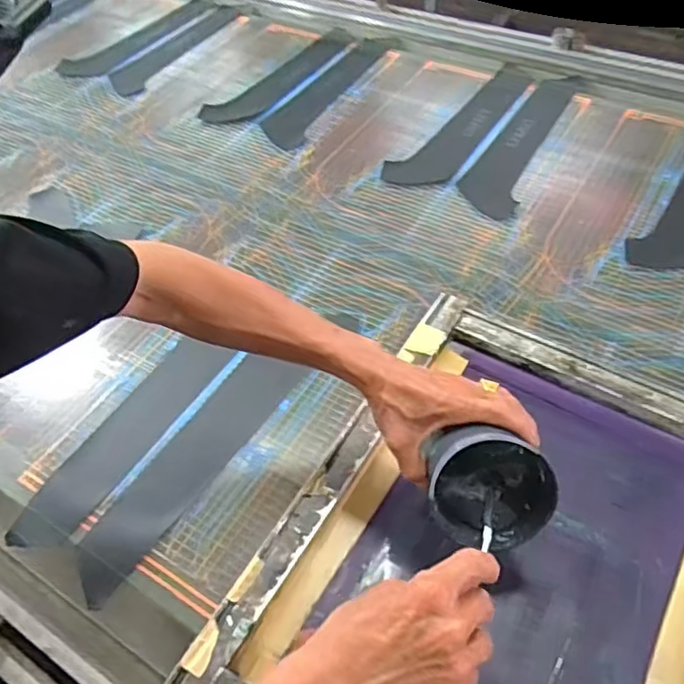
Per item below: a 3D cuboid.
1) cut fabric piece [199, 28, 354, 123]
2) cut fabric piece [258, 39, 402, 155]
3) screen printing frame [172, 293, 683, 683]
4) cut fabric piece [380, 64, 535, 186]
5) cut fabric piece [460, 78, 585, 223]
[{"bbox_3d":[-0.112,-0.543,1.271,0.111,0.011,0.413,32,60,26],"label":"cut fabric piece"},{"bbox_3d":[-0.020,-0.500,1.216,0.103,0.005,0.429,22,56,22],"label":"cut fabric piece"},{"bbox_3d":[0.172,0.207,0.598,0.436,0.058,0.532,24,57,23],"label":"screen printing frame"},{"bbox_3d":[0.224,-0.395,1.122,0.106,0.012,0.411,27,58,25],"label":"cut fabric piece"},{"bbox_3d":[0.317,-0.353,1.074,0.101,0.009,0.424,22,56,22],"label":"cut fabric piece"}]

